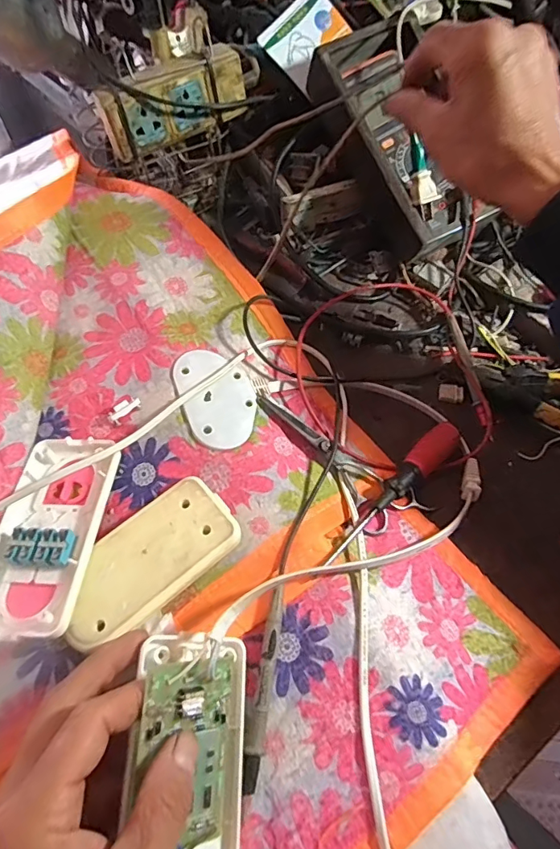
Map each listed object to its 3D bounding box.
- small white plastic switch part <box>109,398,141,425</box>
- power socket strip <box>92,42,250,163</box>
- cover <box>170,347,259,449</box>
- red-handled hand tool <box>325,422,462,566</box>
[{"bbox_3d":[-0.111,-0.011,0.342,0.023,0.007,0.010,-35,65,-18],"label":"small white plastic switch part"},{"bbox_3d":[-0.095,-0.293,0.433,0.136,0.055,0.031,-28,63,-15],"label":"power socket strip"},{"bbox_3d":[-0.046,-0.023,0.349,0.052,0.009,0.080,-20,61,-11],"label":"cover"},{"bbox_3d":[0.082,0.045,0.347,0.148,0.026,0.022,-38,66,-19],"label":"red-handled hand tool"}]

